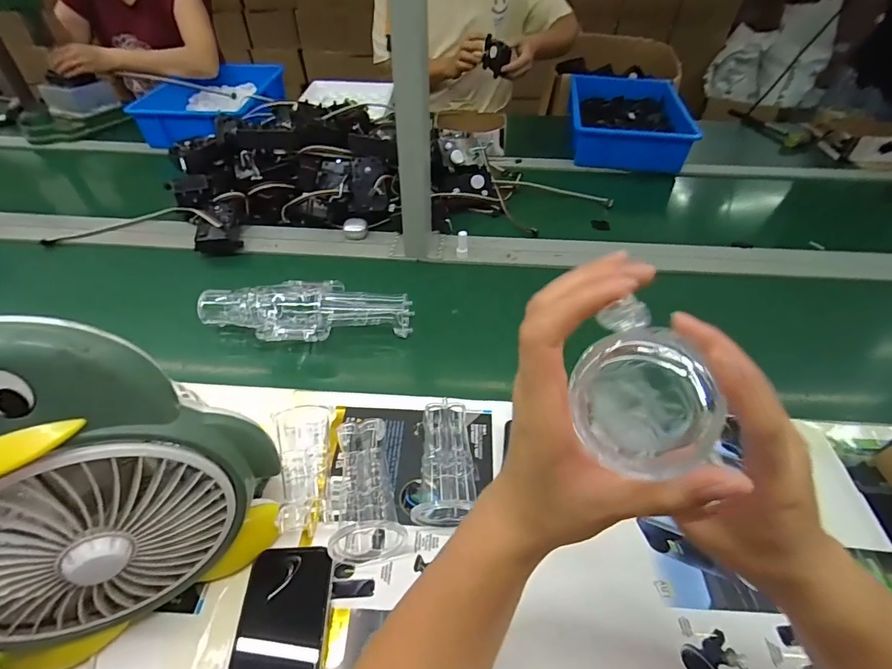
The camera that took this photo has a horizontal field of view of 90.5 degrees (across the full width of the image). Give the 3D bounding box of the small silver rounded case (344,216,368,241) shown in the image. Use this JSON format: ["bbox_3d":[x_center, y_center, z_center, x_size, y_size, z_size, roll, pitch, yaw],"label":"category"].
[{"bbox_3d":[-0.170,-0.199,0.832,0.044,0.019,0.048,-8,48,-9],"label":"small silver rounded case"}]

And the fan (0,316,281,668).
[{"bbox_3d":[-0.266,0.118,0.328,0.248,0.283,0.106,-21,51,-21],"label":"fan"}]

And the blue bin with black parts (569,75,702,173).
[{"bbox_3d":[0.476,-0.587,1.191,0.283,0.097,0.413,8,47,5],"label":"blue bin with black parts"}]

